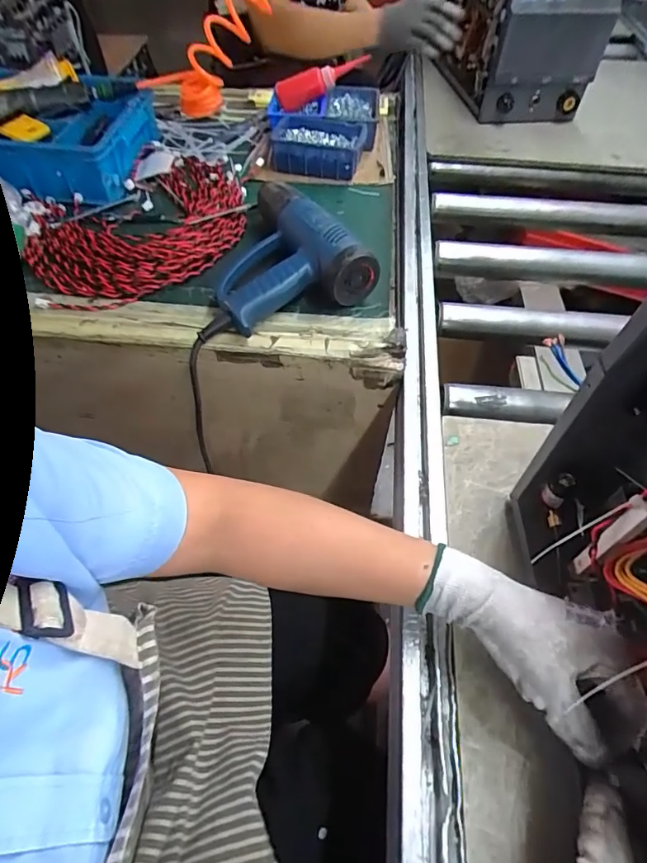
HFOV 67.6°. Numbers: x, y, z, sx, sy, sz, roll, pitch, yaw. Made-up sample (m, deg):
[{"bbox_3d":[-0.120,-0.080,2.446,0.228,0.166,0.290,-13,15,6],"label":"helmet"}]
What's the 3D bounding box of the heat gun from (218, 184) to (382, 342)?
[{"bbox_3d":[-0.064,-0.236,0.606,0.180,0.068,0.233,-19,55,-16],"label":"heat gun"}]

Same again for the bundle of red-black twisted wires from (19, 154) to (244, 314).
[{"bbox_3d":[-0.252,-0.299,0.690,0.319,0.023,0.297,-27,57,-19],"label":"bundle of red-black twisted wires"}]

